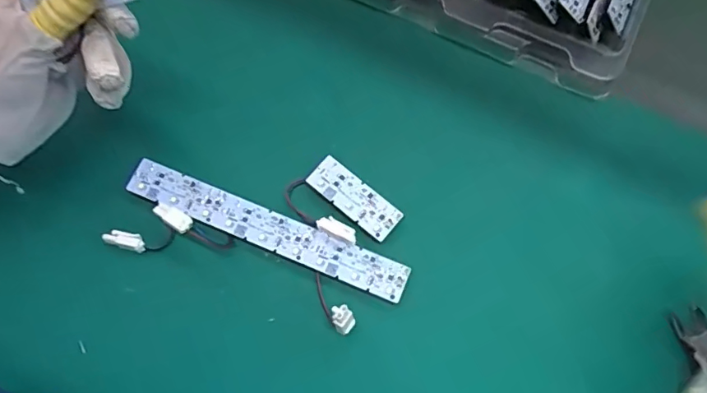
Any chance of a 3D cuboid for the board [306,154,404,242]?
[{"bbox_3d":[0.001,0.001,0.346,0.065,0.004,0.024,38,78,10],"label":"board"}]

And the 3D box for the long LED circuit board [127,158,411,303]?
[{"bbox_3d":[-0.058,0.021,0.342,0.192,0.005,0.024,22,76,6],"label":"long LED circuit board"}]

